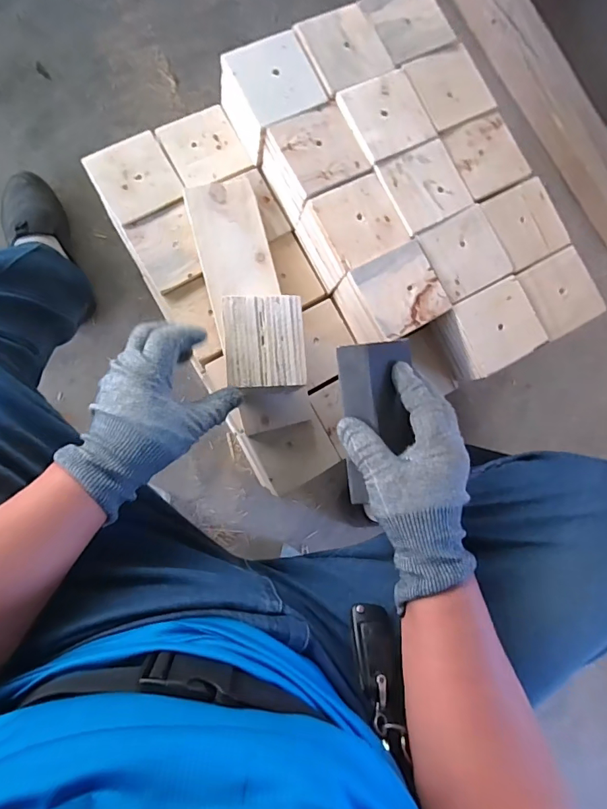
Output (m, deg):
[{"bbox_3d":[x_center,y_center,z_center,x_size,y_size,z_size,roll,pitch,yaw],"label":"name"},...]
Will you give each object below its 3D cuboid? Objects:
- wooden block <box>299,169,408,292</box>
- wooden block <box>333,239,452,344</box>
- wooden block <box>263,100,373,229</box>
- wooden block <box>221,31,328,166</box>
[{"bbox_3d":[0.058,-0.204,0.528,0.097,0.075,0.093,-29,90,-9],"label":"wooden block"},{"bbox_3d":[0.102,-0.123,0.529,0.097,0.080,0.090,-25,89,-9],"label":"wooden block"},{"bbox_3d":[0.012,-0.287,0.528,0.095,0.075,0.095,-29,90,-9],"label":"wooden block"},{"bbox_3d":[-0.039,-0.365,0.527,0.097,0.067,0.099,-26,90,-9],"label":"wooden block"}]

